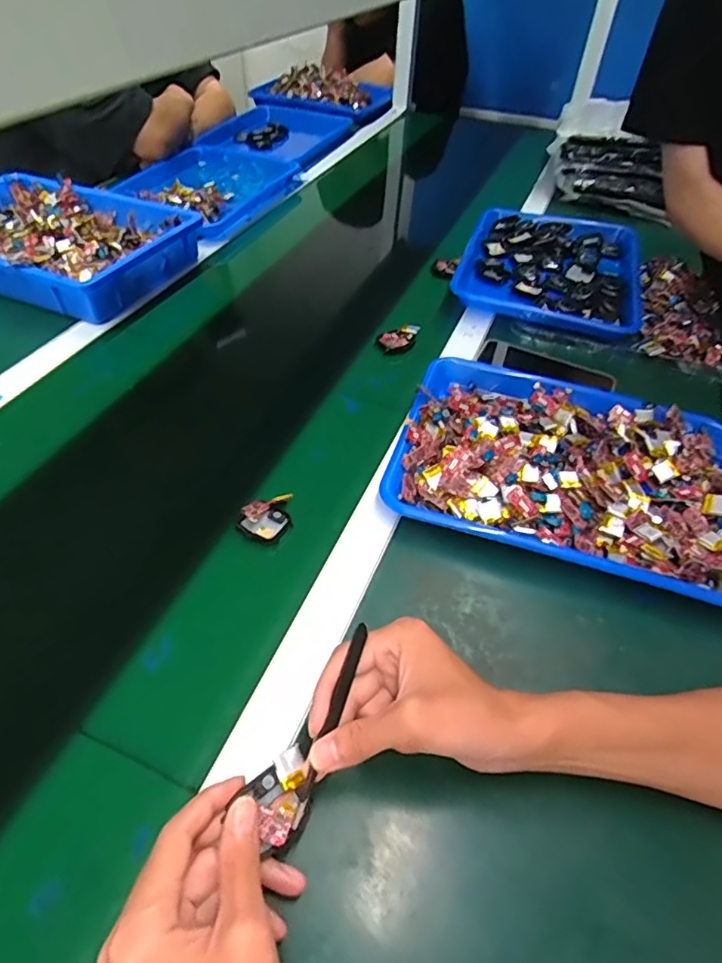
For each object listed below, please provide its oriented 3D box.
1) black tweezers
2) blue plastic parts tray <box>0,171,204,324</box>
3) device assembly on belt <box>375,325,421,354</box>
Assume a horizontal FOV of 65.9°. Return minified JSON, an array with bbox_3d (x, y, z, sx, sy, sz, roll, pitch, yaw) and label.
[{"bbox_3d":[-0.016,0.138,0.340,0.006,0.004,0.104,17,70,11],"label":"black tweezers"},{"bbox_3d":[-0.440,-0.346,0.799,0.352,0.056,0.252,19,49,13],"label":"blue plastic parts tray"},{"bbox_3d":[0.052,-0.185,0.720,0.059,0.013,0.033,-26,55,-25],"label":"device assembly on belt"}]

